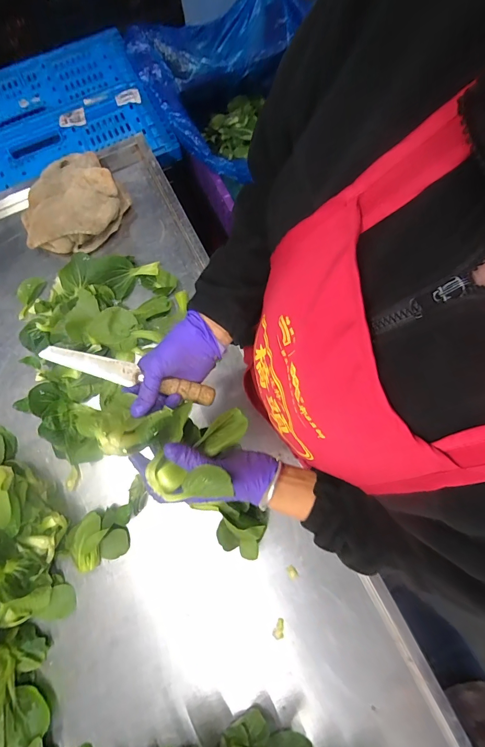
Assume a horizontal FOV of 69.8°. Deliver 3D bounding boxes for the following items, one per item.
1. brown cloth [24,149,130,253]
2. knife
[{"bbox_3d":[-0.327,-0.327,0.659,0.201,0.096,0.181,-24,79,-5],"label":"brown cloth"},{"bbox_3d":[-0.134,0.002,0.422,0.204,0.011,0.025,16,79,-9],"label":"knife"}]

